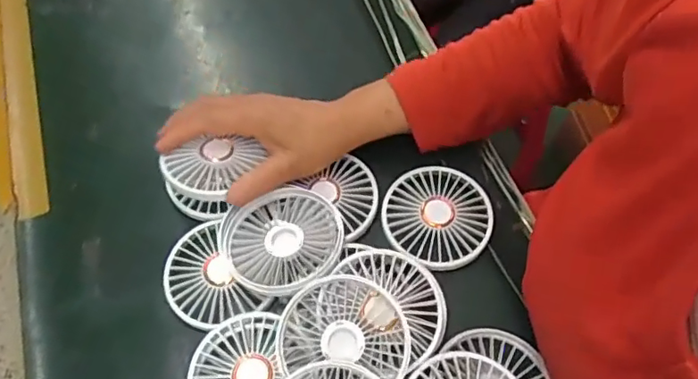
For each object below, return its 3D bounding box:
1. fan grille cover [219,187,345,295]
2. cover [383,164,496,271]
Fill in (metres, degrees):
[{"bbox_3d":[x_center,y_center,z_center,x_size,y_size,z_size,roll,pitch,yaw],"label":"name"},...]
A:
[{"bbox_3d":[-0.051,0.040,0.406,0.091,0.021,0.087,-10,50,0],"label":"fan grille cover"},{"bbox_3d":[0.071,0.021,0.436,0.084,0.012,0.087,4,61,2],"label":"cover"}]

